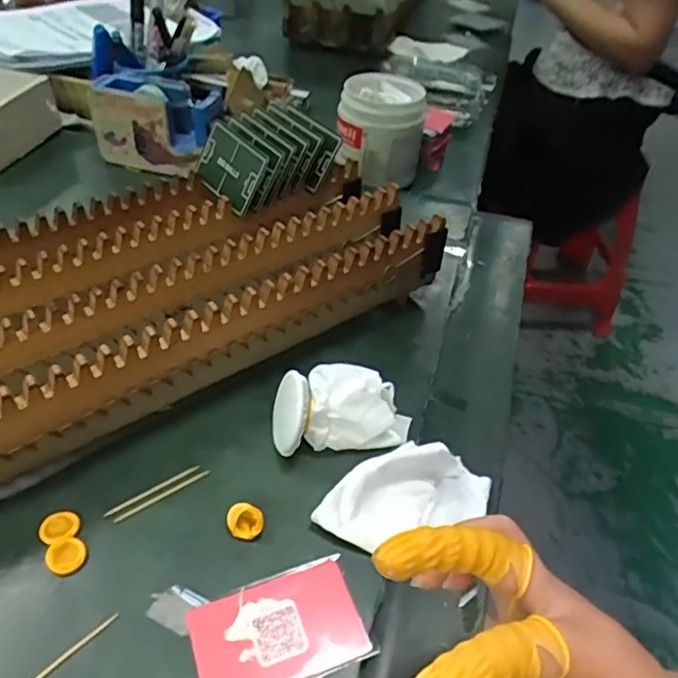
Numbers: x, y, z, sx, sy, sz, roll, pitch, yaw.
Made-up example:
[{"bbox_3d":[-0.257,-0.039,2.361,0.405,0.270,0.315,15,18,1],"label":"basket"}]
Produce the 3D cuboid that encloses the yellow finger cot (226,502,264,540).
[{"bbox_3d":[-0.055,0.107,0.358,0.021,0.015,0.015,-3,44,-8],"label":"yellow finger cot"}]

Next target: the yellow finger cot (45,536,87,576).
[{"bbox_3d":[-0.152,0.122,0.341,0.021,0.006,0.019,-23,50,-27],"label":"yellow finger cot"}]

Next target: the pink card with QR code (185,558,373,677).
[{"bbox_3d":[-0.032,0.153,0.321,0.086,0.004,0.053,-13,47,-18],"label":"pink card with QR code"}]

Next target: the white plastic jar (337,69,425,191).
[{"bbox_3d":[0.047,-0.237,0.689,0.092,0.101,0.090,3,44,-3],"label":"white plastic jar"}]

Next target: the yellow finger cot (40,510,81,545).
[{"bbox_3d":[-0.163,0.109,0.356,0.021,0.004,0.020,-7,45,-13],"label":"yellow finger cot"}]

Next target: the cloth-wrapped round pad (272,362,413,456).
[{"bbox_3d":[0.002,0.044,0.407,0.093,0.044,0.051,-6,45,-11],"label":"cloth-wrapped round pad"}]

